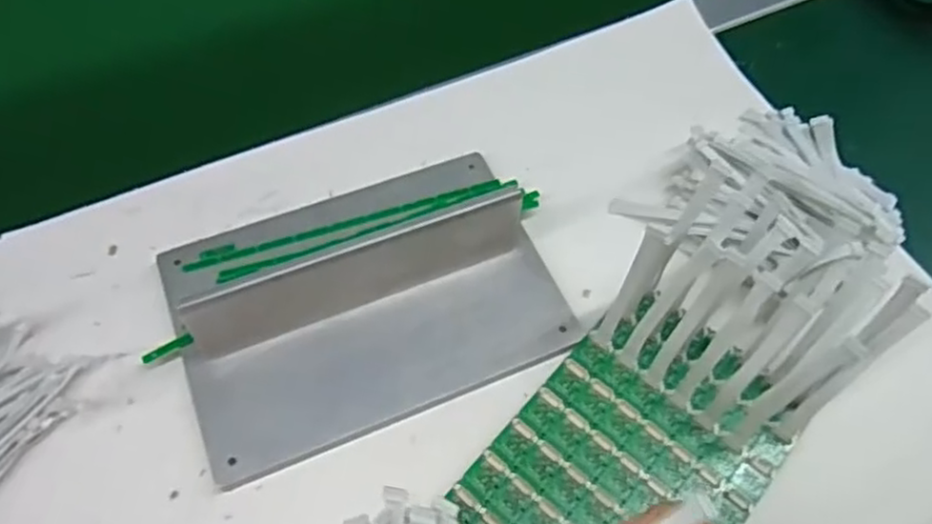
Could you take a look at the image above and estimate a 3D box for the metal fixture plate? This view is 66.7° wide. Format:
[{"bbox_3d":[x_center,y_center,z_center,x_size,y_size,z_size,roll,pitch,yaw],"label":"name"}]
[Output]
[{"bbox_3d":[-0.050,0.005,0.366,0.208,0.053,0.139,-20,61,-14],"label":"metal fixture plate"}]

